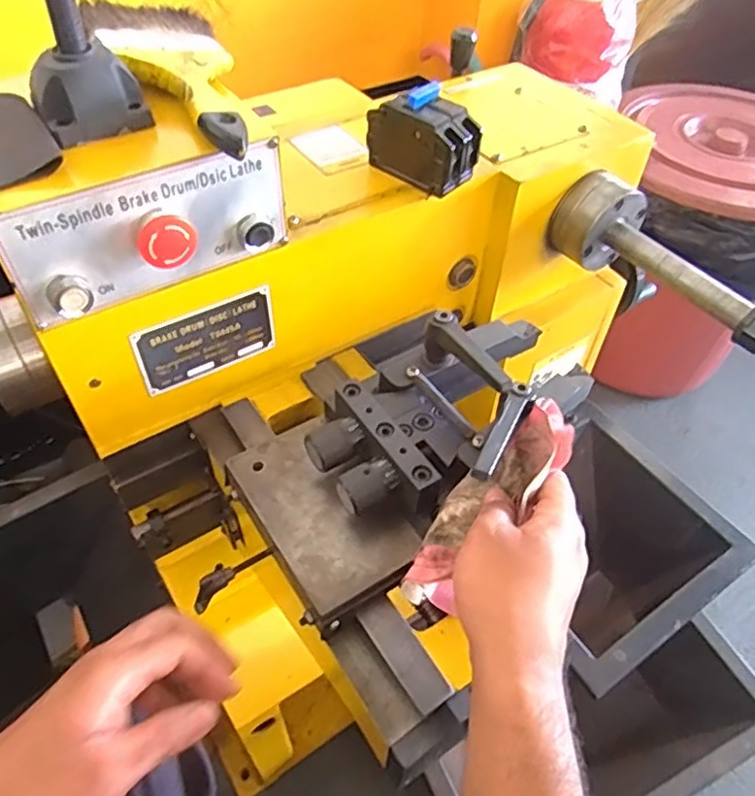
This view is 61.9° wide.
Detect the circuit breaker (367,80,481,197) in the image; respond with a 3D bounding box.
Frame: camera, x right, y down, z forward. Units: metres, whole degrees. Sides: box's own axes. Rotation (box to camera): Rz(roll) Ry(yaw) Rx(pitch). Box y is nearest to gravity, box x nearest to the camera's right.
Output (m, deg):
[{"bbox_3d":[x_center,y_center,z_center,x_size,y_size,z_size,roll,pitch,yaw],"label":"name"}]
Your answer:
[{"bbox_3d":[0.042,-0.236,0.569,0.056,0.071,0.095,-37,59,-28],"label":"circuit breaker"}]

